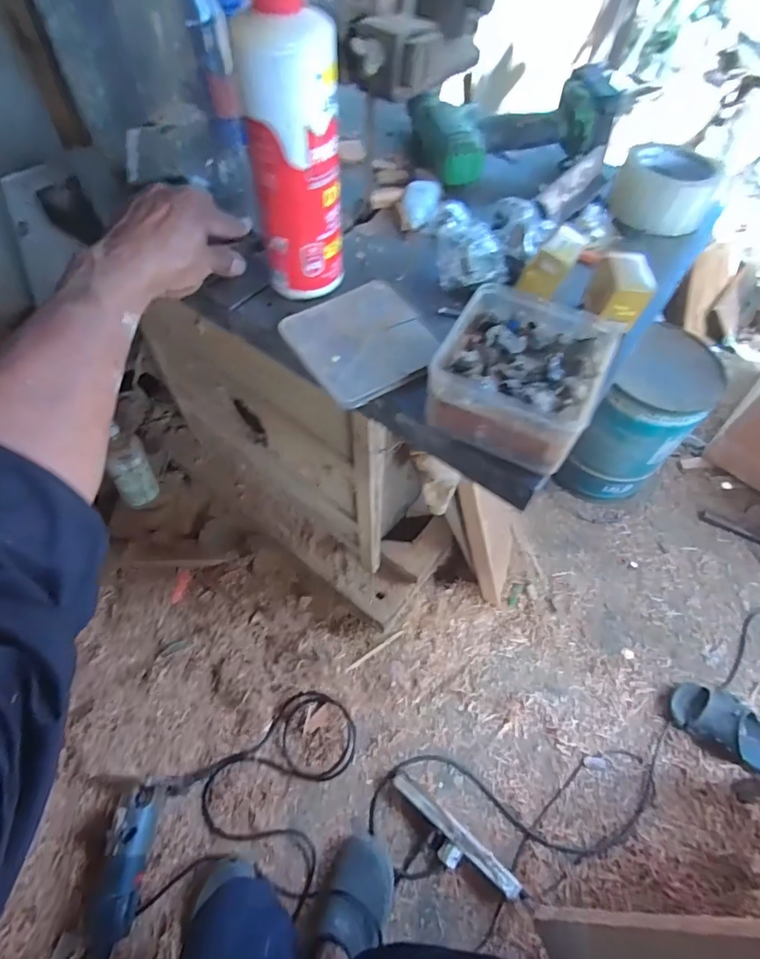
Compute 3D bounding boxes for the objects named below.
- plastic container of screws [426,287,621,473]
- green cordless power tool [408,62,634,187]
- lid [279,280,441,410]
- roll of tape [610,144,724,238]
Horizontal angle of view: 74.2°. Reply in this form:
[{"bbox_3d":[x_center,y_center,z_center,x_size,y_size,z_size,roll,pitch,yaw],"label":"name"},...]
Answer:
[{"bbox_3d":[0.102,-0.075,0.364,0.110,0.052,0.129,25,56,11],"label":"plastic container of screws"},{"bbox_3d":[0.148,-0.398,0.559,0.223,0.075,0.150,4,55,-4],"label":"green cordless power tool"},{"bbox_3d":[-0.014,-0.115,0.406,0.104,0.010,0.112,-24,61,-22],"label":"lid"},{"bbox_3d":[0.301,-0.308,0.530,0.092,0.053,0.088,2,55,-2],"label":"roll of tape"}]

